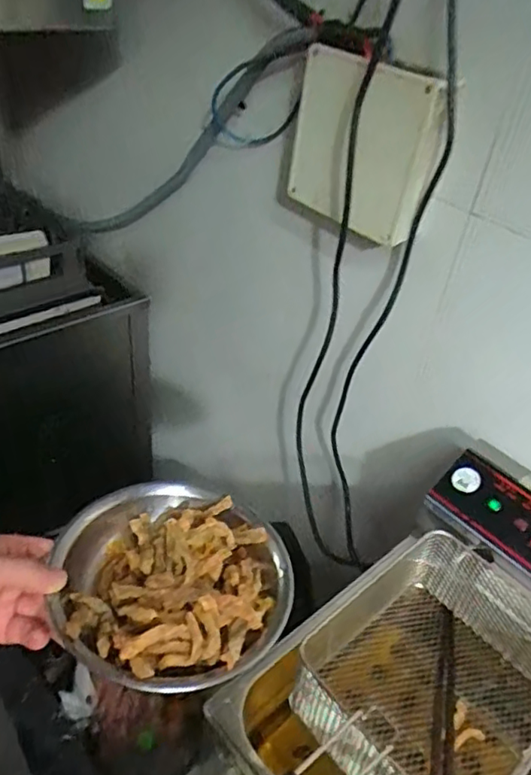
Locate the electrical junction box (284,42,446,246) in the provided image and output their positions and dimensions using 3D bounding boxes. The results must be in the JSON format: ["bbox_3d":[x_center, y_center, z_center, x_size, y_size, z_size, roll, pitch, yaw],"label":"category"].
[{"bbox_3d":[0.103,-0.284,0.708,0.044,0.182,0.196,-23,47,-39],"label":"electrical junction box"}]

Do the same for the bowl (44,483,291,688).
[{"bbox_3d":[-0.066,0.136,0.440,0.162,0.042,0.169,5,38,-4],"label":"bowl"}]

